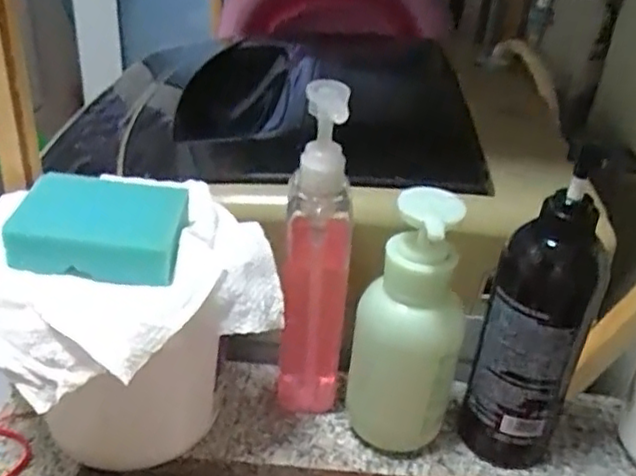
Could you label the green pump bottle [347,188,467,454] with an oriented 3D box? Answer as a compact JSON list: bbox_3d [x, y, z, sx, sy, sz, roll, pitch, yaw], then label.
[{"bbox_3d":[0.060,0.068,0.456,0.064,0.197,0.060,0,32,-6],"label":"green pump bottle"}]

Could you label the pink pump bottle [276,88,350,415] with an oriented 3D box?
[{"bbox_3d":[-0.002,0.019,0.471,0.050,0.256,0.046,4,32,-1],"label":"pink pump bottle"}]

